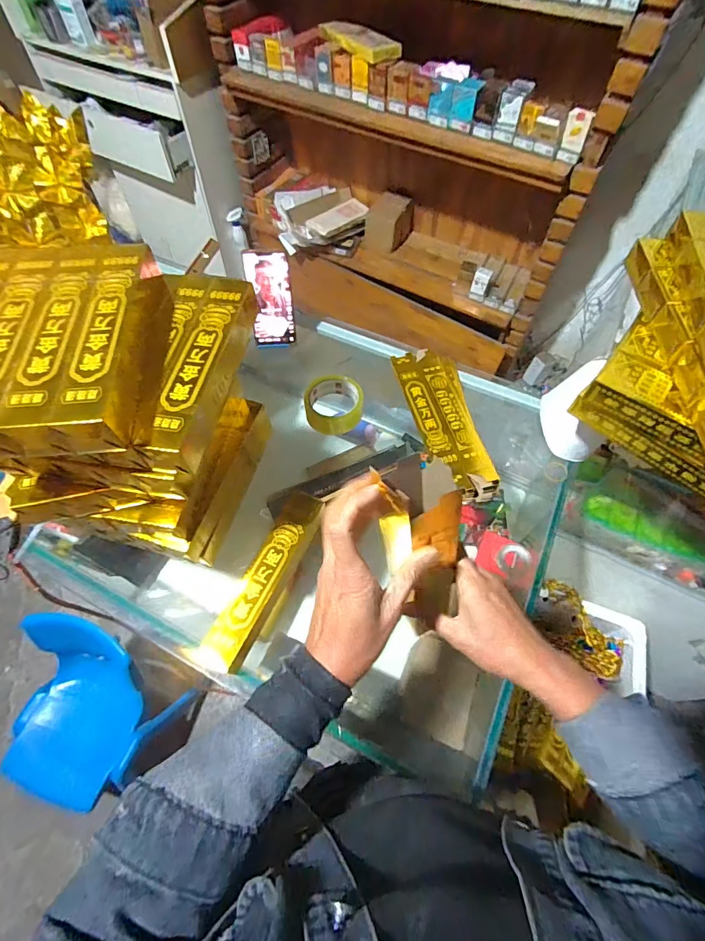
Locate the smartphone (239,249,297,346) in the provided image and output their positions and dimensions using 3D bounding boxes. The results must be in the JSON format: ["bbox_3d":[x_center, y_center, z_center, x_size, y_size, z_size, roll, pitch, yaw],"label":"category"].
[{"bbox_3d":[-0.140,-0.291,0.726,0.072,0.155,0.013,-5,36,-4],"label":"smartphone"}]

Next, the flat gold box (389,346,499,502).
[{"bbox_3d":[0.150,-0.084,0.674,0.102,0.021,0.282,-12,60,-8],"label":"flat gold box"}]

